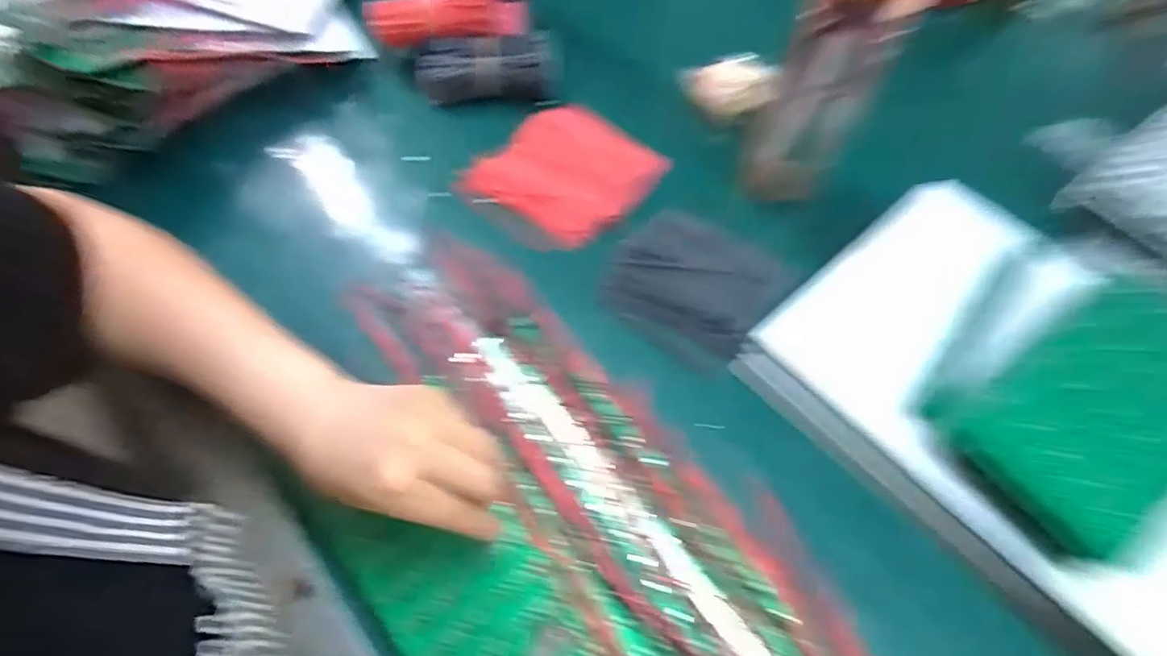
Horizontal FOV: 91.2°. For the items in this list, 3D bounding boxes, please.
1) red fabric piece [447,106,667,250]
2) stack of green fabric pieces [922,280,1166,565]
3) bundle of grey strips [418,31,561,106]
[{"bbox_3d":[-0.013,-0.139,0.505,0.134,0.006,0.146,37,66,18],"label":"red fabric piece"},{"bbox_3d":[0.327,0.050,0.360,0.192,0.039,0.106,-26,66,-15],"label":"stack of green fabric pieces"},{"bbox_3d":[-0.091,-0.249,0.548,0.133,0.034,0.054,-2,61,-2],"label":"bundle of grey strips"}]

